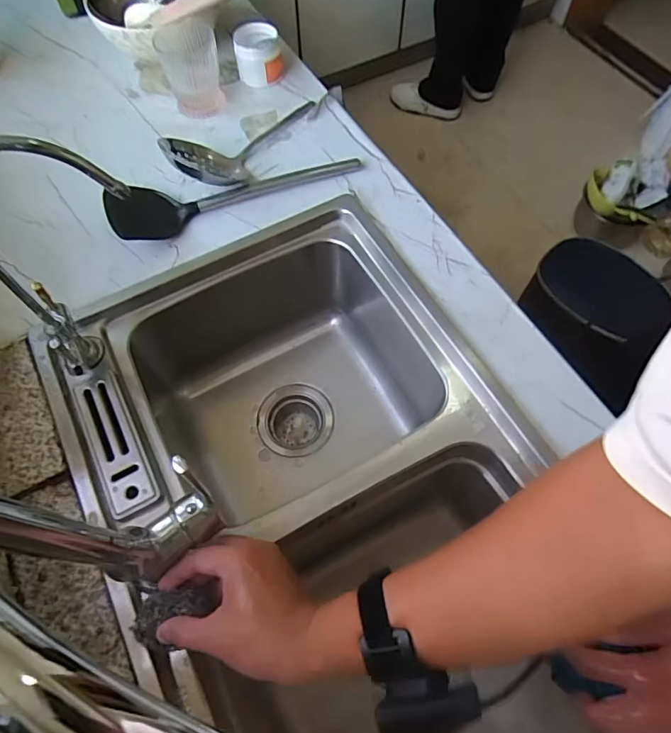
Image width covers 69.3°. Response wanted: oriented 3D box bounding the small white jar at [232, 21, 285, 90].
[{"bbox_3d":[-0.121,-0.494,0.770,0.071,0.060,0.071,-9,64,-4],"label":"small white jar"}]

